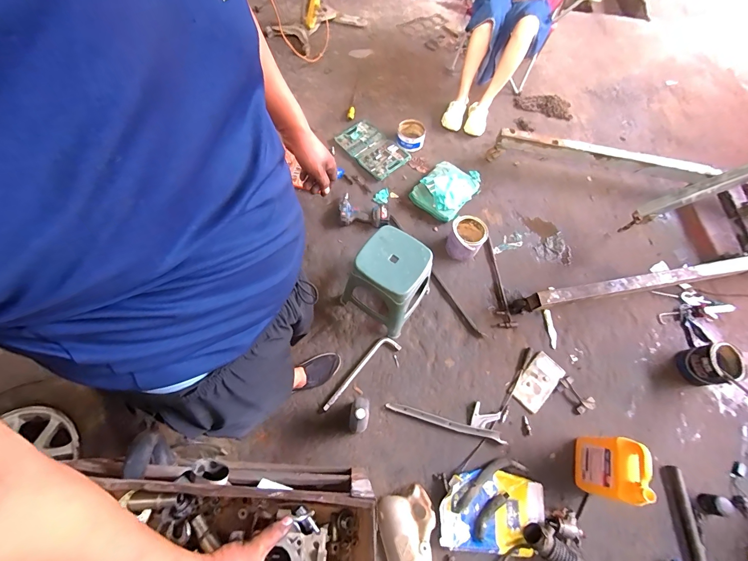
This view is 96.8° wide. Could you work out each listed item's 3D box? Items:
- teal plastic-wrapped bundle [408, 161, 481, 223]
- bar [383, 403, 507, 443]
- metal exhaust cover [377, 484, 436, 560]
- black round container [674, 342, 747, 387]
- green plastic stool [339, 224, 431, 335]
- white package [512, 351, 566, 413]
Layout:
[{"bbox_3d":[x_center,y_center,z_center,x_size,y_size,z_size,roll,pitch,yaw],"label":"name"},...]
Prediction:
[{"bbox_3d":[0.397,-0.506,1.763,0.261,0.094,0.397,37,69,14],"label":"teal plastic-wrapped bundle"},{"bbox_3d":[0.279,0.555,1.301,0.468,0.016,0.037,15,65,4],"label":"bar"},{"bbox_3d":[0.125,0.865,1.102,0.186,0.070,0.282,-15,67,-9],"label":"metal exhaust cover"},{"bbox_3d":[1.390,0.347,1.376,0.157,0.157,0.147,1,65,-2],"label":"black round container"},{"bbox_3d":[0.060,0.000,1.370,0.296,0.342,0.282,35,69,13],"label":"green plastic stool"},{"bbox_3d":[0.688,0.422,1.385,0.127,0.020,0.244,40,70,15],"label":"white package"}]

